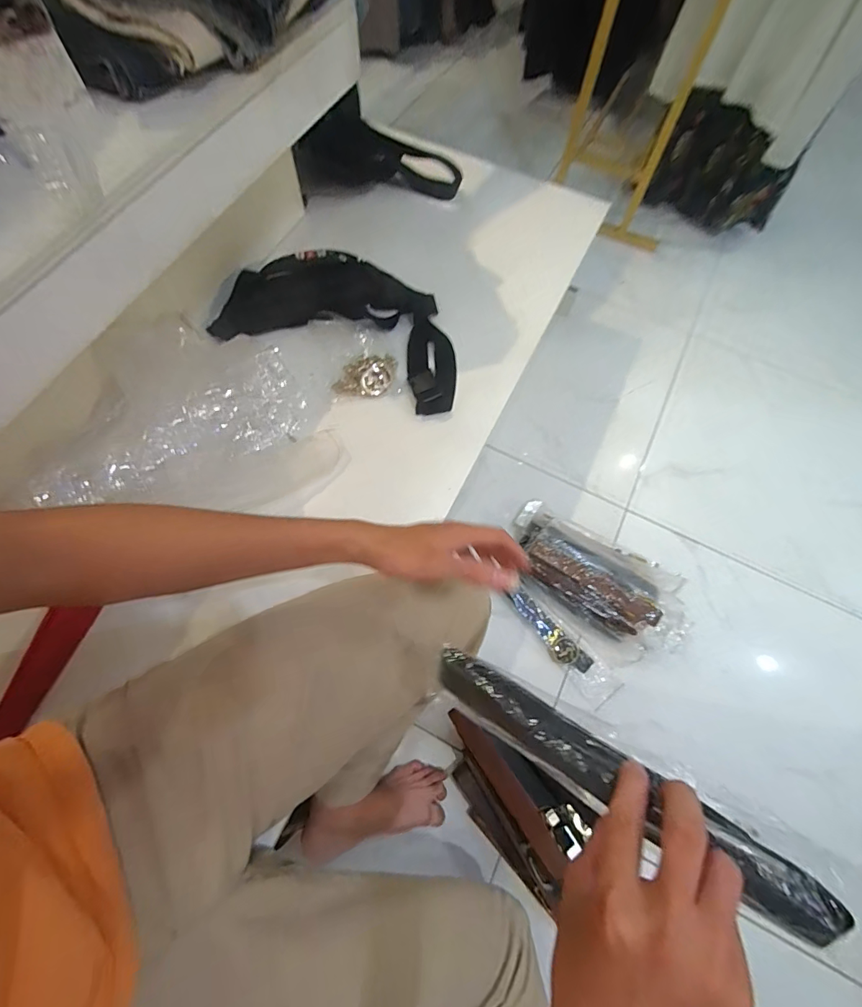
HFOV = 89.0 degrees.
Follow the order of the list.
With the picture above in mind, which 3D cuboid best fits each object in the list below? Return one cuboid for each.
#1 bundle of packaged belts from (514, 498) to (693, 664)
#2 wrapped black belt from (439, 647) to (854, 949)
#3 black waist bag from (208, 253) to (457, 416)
[{"bbox_3d":[0.317,0.150,0.870,0.354,0.099,0.210,28,68,9],"label":"bundle of packaged belts"},{"bbox_3d":[0.111,0.182,0.300,0.256,0.032,0.044,22,65,33],"label":"wrapped black belt"},{"bbox_3d":[-0.141,-0.314,0.738,0.423,0.056,0.260,16,66,4],"label":"black waist bag"}]

